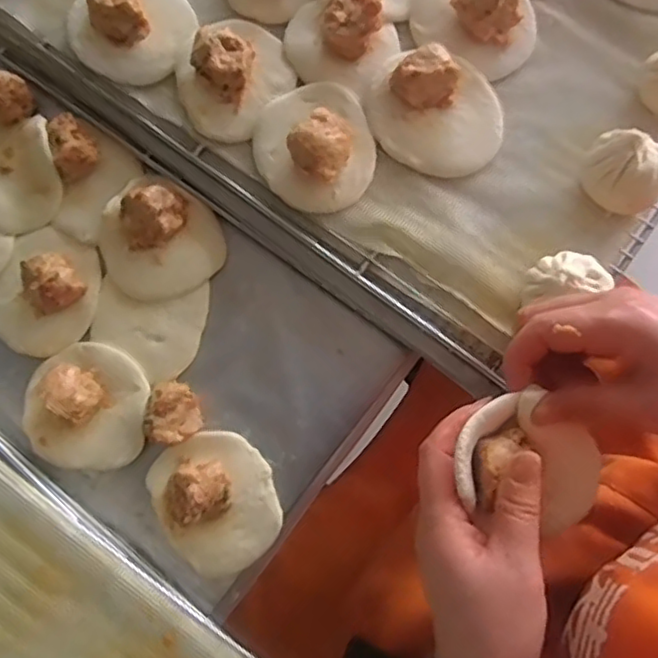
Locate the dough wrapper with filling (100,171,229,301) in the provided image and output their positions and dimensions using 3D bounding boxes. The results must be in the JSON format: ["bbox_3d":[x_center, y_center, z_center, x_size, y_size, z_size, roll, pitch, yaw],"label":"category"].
[{"bbox_3d":[-0.126,-0.067,0.468,0.084,0.034,0.082,0,80,0],"label":"dough wrapper with filling"}]

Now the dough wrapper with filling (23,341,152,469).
[{"bbox_3d":[-0.171,0.051,0.446,0.081,0.034,0.085,0,80,0],"label":"dough wrapper with filling"}]

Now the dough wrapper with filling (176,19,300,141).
[{"bbox_3d":[-0.068,-0.185,0.455,0.086,0.033,0.075,-38,82,-6],"label":"dough wrapper with filling"}]

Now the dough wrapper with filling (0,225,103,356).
[{"bbox_3d":[-0.211,-0.031,0.465,0.077,0.035,0.089,28,82,5],"label":"dough wrapper with filling"}]

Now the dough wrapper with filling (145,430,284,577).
[{"bbox_3d":[-0.078,0.118,0.440,0.079,0.037,0.093,-27,81,-4],"label":"dough wrapper with filling"}]

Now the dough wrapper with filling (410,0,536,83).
[{"bbox_3d":[0.112,-0.236,0.462,0.088,0.037,0.079,28,82,5],"label":"dough wrapper with filling"}]

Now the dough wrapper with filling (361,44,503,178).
[{"bbox_3d":[0.077,-0.157,0.453,0.098,0.039,0.086,-1,80,0],"label":"dough wrapper with filling"}]

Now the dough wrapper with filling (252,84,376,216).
[{"bbox_3d":[-0.010,-0.132,0.449,0.082,0.039,0.089,0,80,0],"label":"dough wrapper with filling"}]

